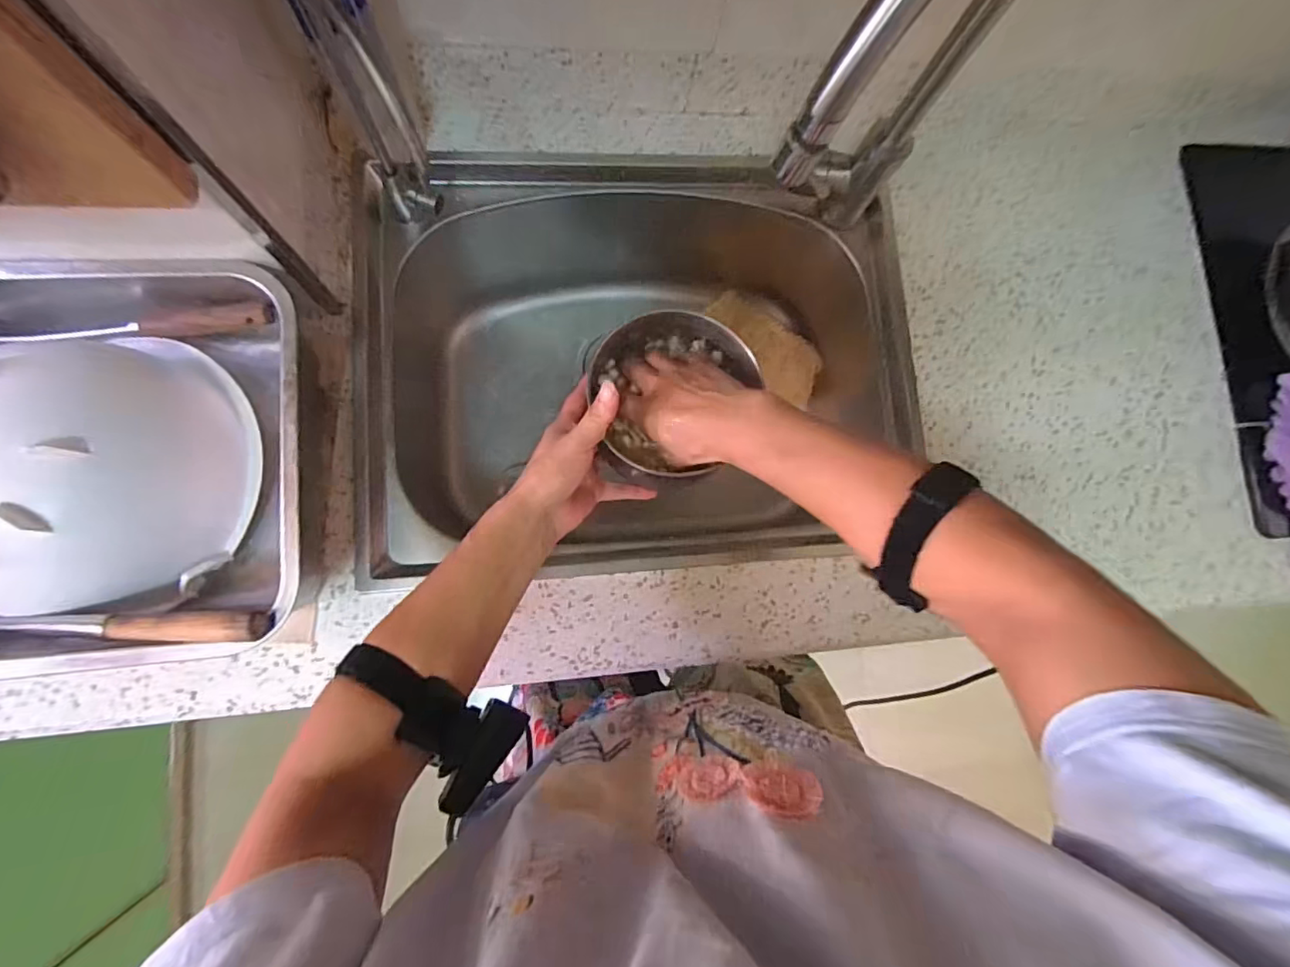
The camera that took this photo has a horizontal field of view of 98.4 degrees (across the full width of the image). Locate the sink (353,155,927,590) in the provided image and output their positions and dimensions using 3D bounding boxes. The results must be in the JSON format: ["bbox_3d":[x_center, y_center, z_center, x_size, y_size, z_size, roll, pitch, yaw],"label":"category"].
[{"bbox_3d":[-0.012,-0.150,0.681,0.561,0.251,0.496,-3,83,-7],"label":"sink"}]

